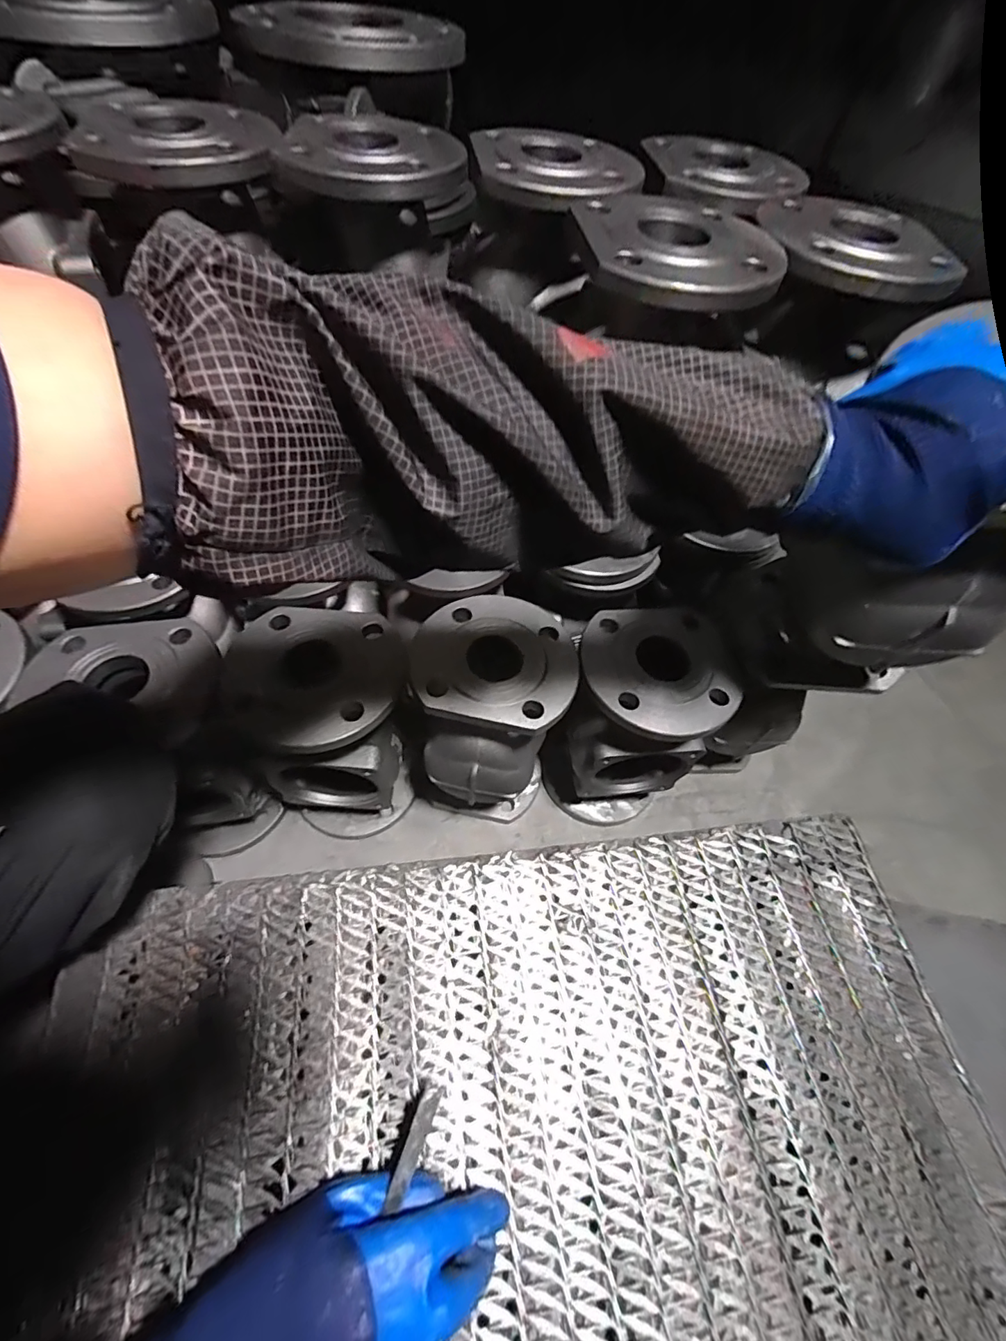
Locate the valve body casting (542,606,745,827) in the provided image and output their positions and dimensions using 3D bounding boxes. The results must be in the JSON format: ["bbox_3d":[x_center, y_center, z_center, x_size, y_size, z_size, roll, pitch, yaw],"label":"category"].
[{"bbox_3d":[0.138,0.064,0.615,0.144,0.266,0.143,2,57,-4],"label":"valve body casting"}]

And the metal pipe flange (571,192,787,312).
[{"bbox_3d":[0.119,-0.292,0.361,0.128,0.017,0.140,0,57,-5],"label":"metal pipe flange"}]

